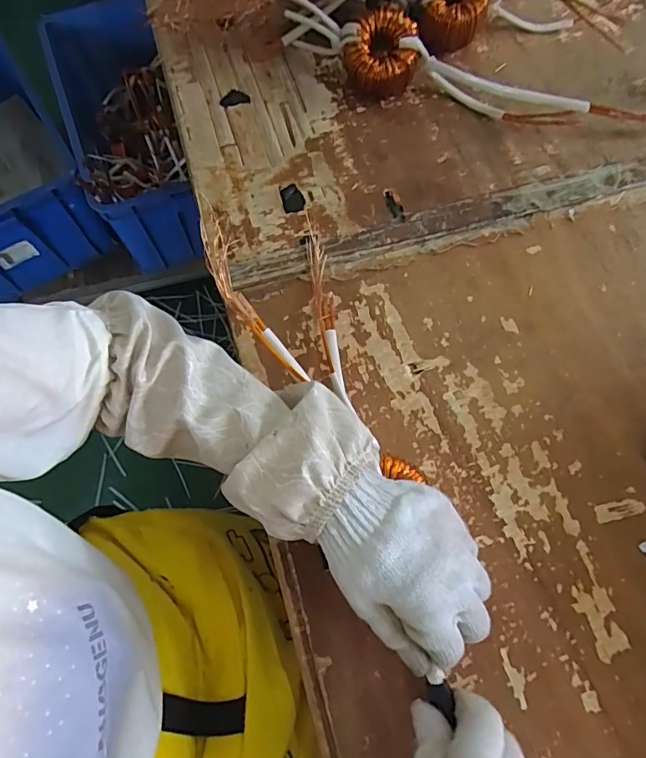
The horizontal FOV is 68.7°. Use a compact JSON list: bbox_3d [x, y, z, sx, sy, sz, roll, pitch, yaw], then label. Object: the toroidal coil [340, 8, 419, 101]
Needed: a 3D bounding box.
[{"bbox_3d":[0.062,-0.347,0.513,0.079,0.065,0.058,7,70,2],"label":"toroidal coil"}]

